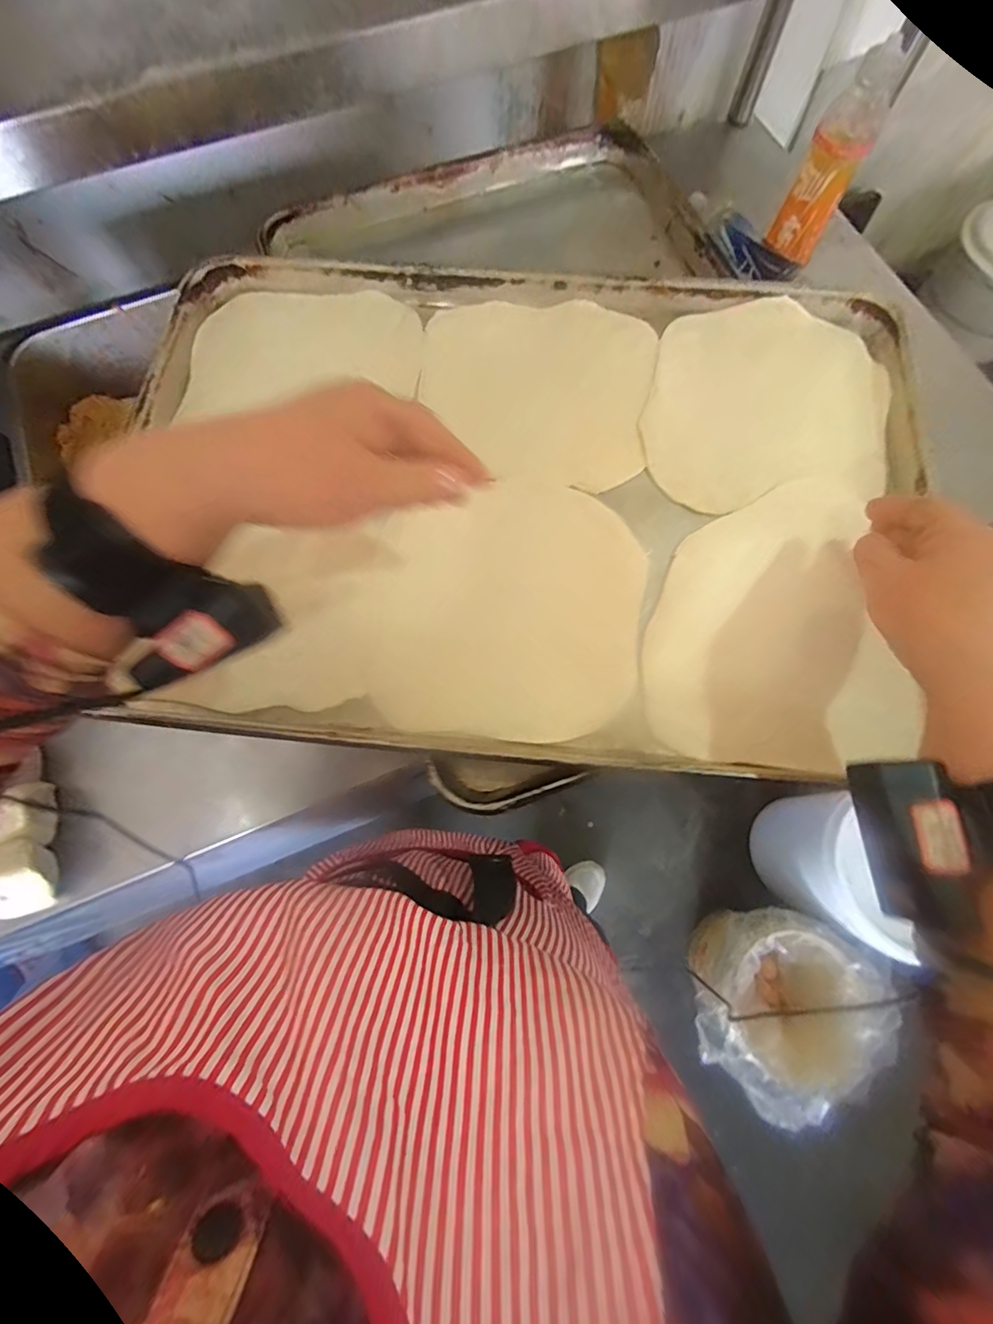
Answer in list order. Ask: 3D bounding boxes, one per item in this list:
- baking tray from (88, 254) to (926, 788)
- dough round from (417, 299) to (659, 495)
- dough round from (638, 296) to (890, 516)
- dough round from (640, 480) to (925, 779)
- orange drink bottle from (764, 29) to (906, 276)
[{"bbox_3d":[0.017,-0.133,0.372,0.566,0.030,0.407,5,74,2],"label":"baking tray"},{"bbox_3d":[0.030,-0.226,0.400,0.185,0.010,0.173,0,74,1],"label":"dough round"},{"bbox_3d":[0.215,-0.203,0.391,0.180,0.006,0.191,-1,75,2],"label":"dough round"},{"bbox_3d":[0.186,-0.028,0.345,0.171,0.010,0.199,-3,75,1],"label":"dough round"},{"bbox_3d":[0.416,-0.620,0.605,0.064,0.178,0.072,26,76,8],"label":"orange drink bottle"}]

